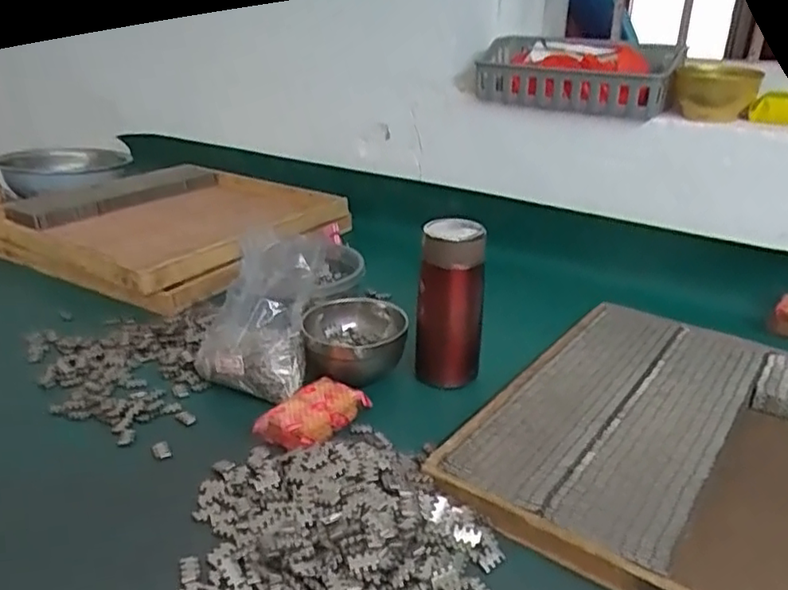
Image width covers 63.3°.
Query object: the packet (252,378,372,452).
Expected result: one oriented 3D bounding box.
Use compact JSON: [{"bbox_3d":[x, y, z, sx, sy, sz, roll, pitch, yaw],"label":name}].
[{"bbox_3d":[-0.071,0.105,0.575,0.058,0.021,0.092,18,28,32],"label":"packet"}]

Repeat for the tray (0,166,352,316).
[{"bbox_3d":[-0.363,-0.117,1.003,0.458,0.069,0.396,17,28,31],"label":"tray"}]

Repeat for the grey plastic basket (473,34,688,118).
[{"bbox_3d":[0.245,-0.303,0.871,0.261,0.078,0.139,16,27,29],"label":"grey plastic basket"}]

